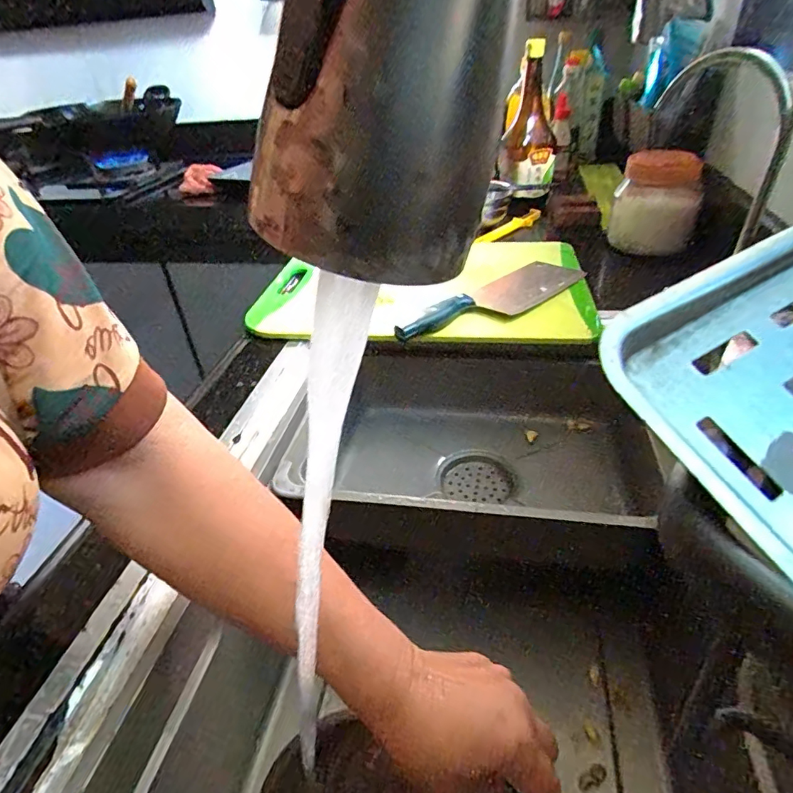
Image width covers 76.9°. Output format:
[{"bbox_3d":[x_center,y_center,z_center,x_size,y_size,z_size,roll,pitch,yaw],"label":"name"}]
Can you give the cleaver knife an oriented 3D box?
[{"bbox_3d":[0.108,-0.121,0.598,0.260,0.020,0.063,-24,40,-24],"label":"cleaver knife"}]

